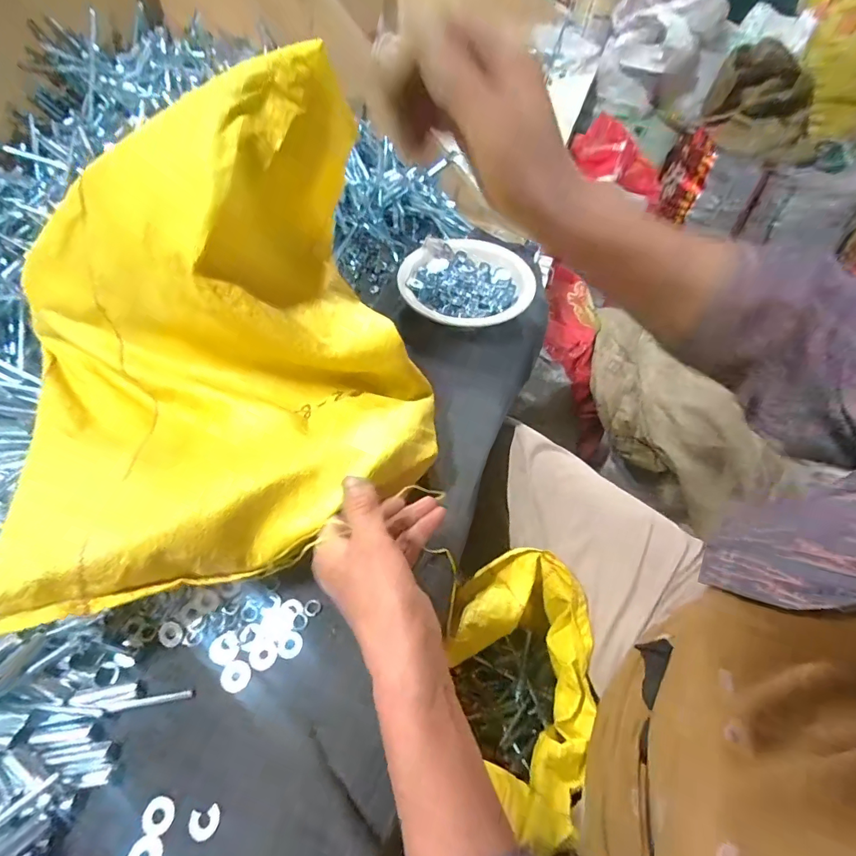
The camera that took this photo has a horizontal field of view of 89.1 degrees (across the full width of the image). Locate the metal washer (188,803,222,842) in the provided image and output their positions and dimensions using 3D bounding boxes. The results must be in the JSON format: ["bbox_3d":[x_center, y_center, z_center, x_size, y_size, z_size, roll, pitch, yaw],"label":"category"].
[{"bbox_3d":[-0.139,0.246,0.271,0.020,0.004,0.015,-15,49,-1],"label":"metal washer"}]

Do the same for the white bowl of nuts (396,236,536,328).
[{"bbox_3d":[0.055,-0.197,0.576,0.162,0.032,0.189,26,58,16],"label":"white bowl of nuts"}]

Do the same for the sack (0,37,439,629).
[{"bbox_3d":[-0.163,-0.078,0.311,0.303,0.223,0.283,-19,57,-15],"label":"sack"}]

